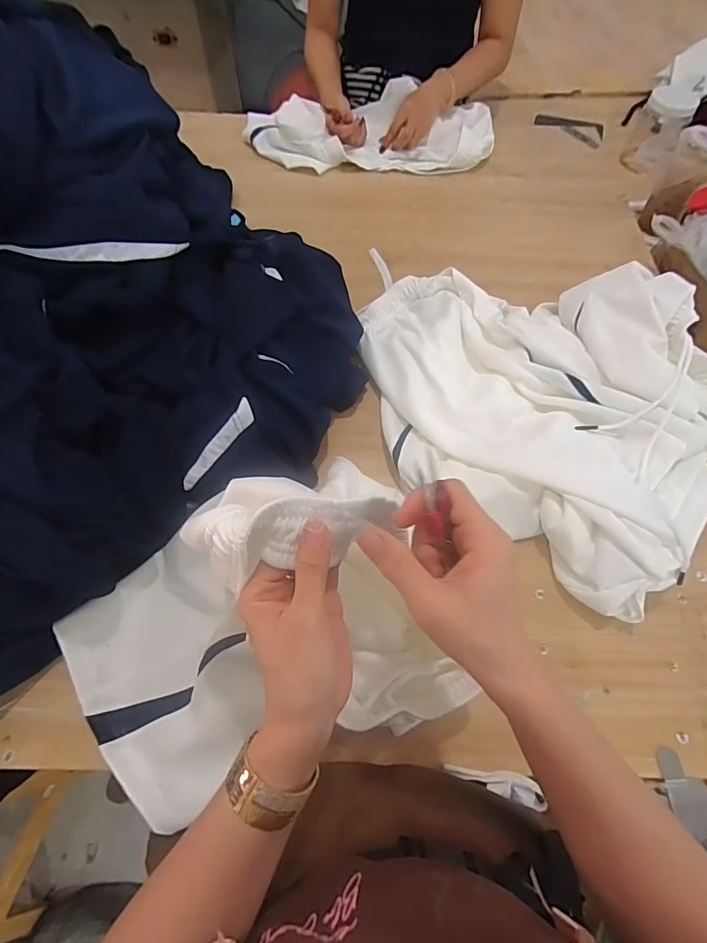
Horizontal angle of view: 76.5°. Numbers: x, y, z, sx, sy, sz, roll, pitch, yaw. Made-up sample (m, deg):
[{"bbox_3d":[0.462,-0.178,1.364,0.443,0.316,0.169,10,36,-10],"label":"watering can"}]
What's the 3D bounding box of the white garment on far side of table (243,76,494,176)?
[{"bbox_3d":[0.033,-0.692,0.903,0.495,0.068,0.206,-2,63,-3],"label":"white garment on far side of table"}]

